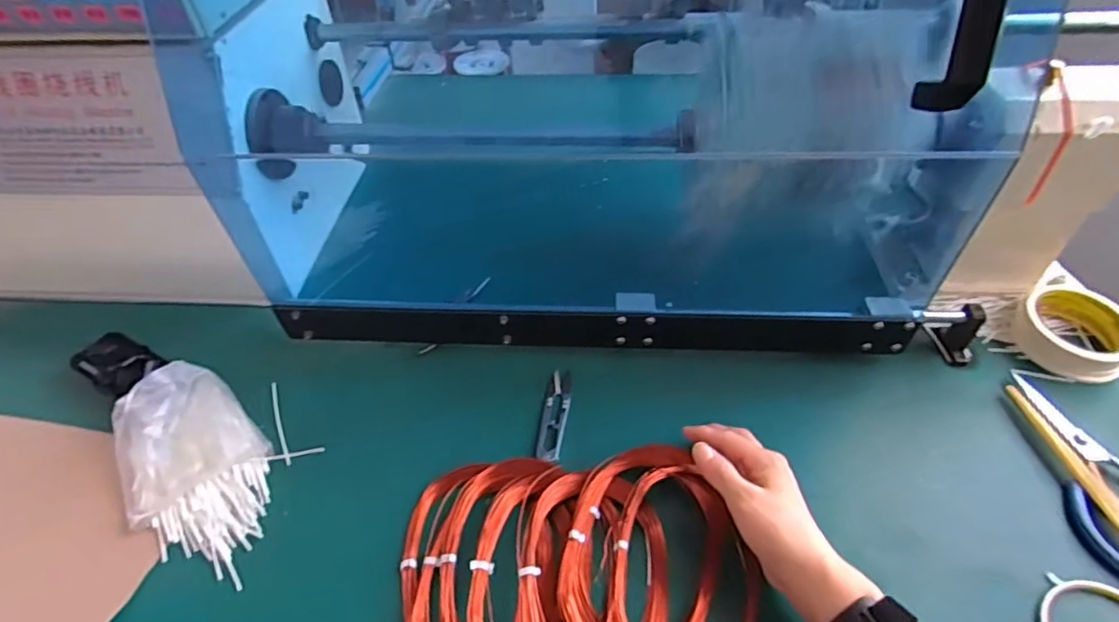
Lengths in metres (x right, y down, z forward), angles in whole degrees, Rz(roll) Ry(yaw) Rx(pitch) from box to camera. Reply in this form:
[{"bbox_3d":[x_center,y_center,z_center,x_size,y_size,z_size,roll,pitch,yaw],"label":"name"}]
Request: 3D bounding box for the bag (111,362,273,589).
[{"bbox_3d":[-0.306,0.131,0.498,0.201,0.061,0.109,35,57,30],"label":"bag"}]

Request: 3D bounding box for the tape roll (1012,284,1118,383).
[{"bbox_3d":[0.505,0.018,0.581,0.099,0.035,0.098,-36,55,-28],"label":"tape roll"}]

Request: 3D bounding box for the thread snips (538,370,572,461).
[{"bbox_3d":[-0.003,0.093,0.541,0.023,0.005,0.096,3,47,5],"label":"thread snips"}]

